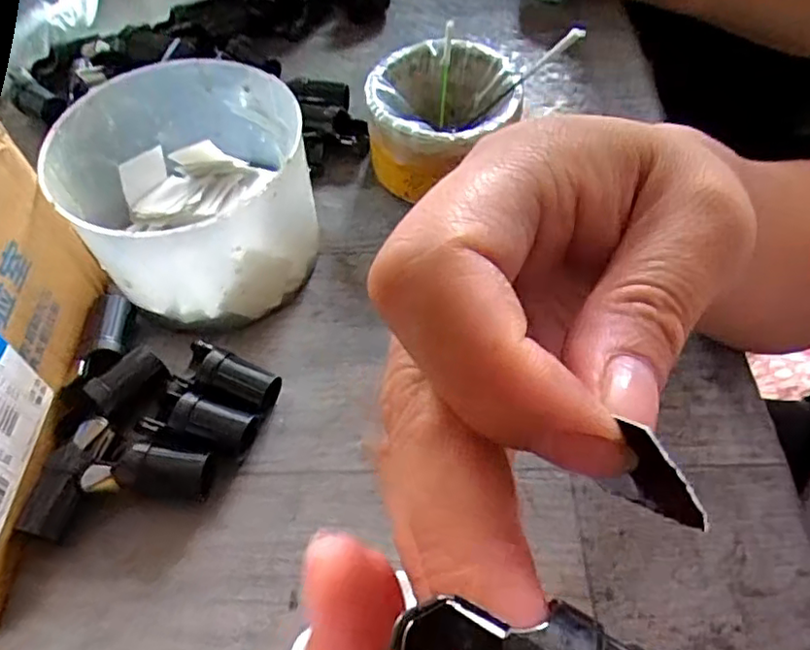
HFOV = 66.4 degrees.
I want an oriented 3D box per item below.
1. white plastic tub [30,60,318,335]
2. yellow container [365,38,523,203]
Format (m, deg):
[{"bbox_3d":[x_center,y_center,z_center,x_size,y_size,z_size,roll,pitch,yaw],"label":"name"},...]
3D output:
[{"bbox_3d":[-0.105,-0.064,0.311,0.109,0.076,0.112,0,57,1],"label":"white plastic tub"},{"bbox_3d":[0.023,-0.117,0.359,0.085,0.049,0.089,2,58,2],"label":"yellow container"}]

